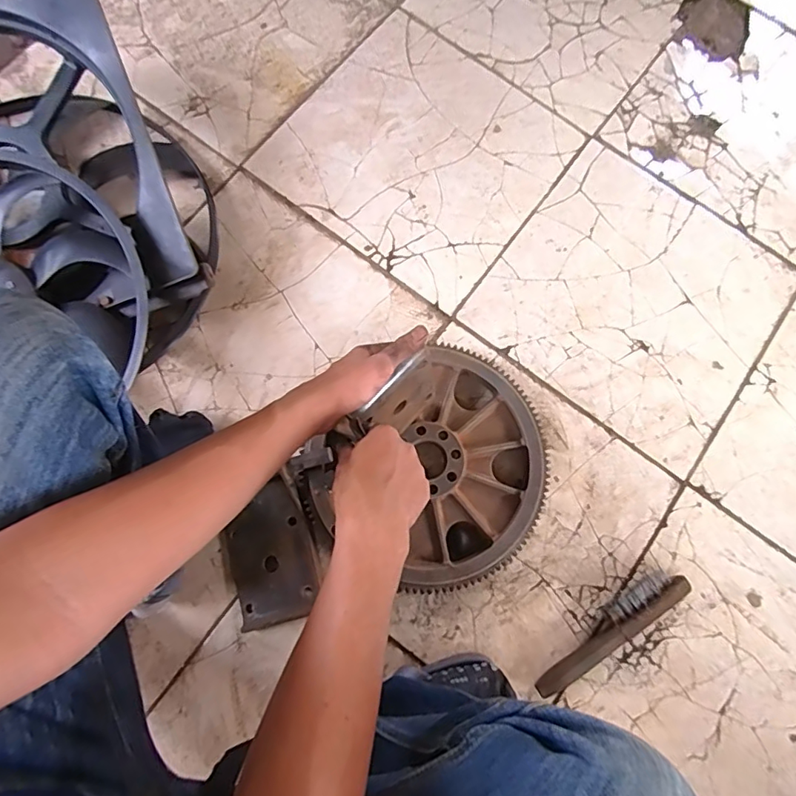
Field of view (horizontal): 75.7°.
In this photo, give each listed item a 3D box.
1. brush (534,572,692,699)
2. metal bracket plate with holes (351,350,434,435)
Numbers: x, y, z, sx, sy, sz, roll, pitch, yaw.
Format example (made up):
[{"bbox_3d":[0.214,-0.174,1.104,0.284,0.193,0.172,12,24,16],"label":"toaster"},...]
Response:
[{"bbox_3d":[0.274,0.302,0.665,0.233,0.038,0.038,-34,80,-7],"label":"brush"},{"bbox_3d":[0.005,0.009,0.542,0.004,0.133,0.094,38,80,19],"label":"metal bracket plate with holes"}]

